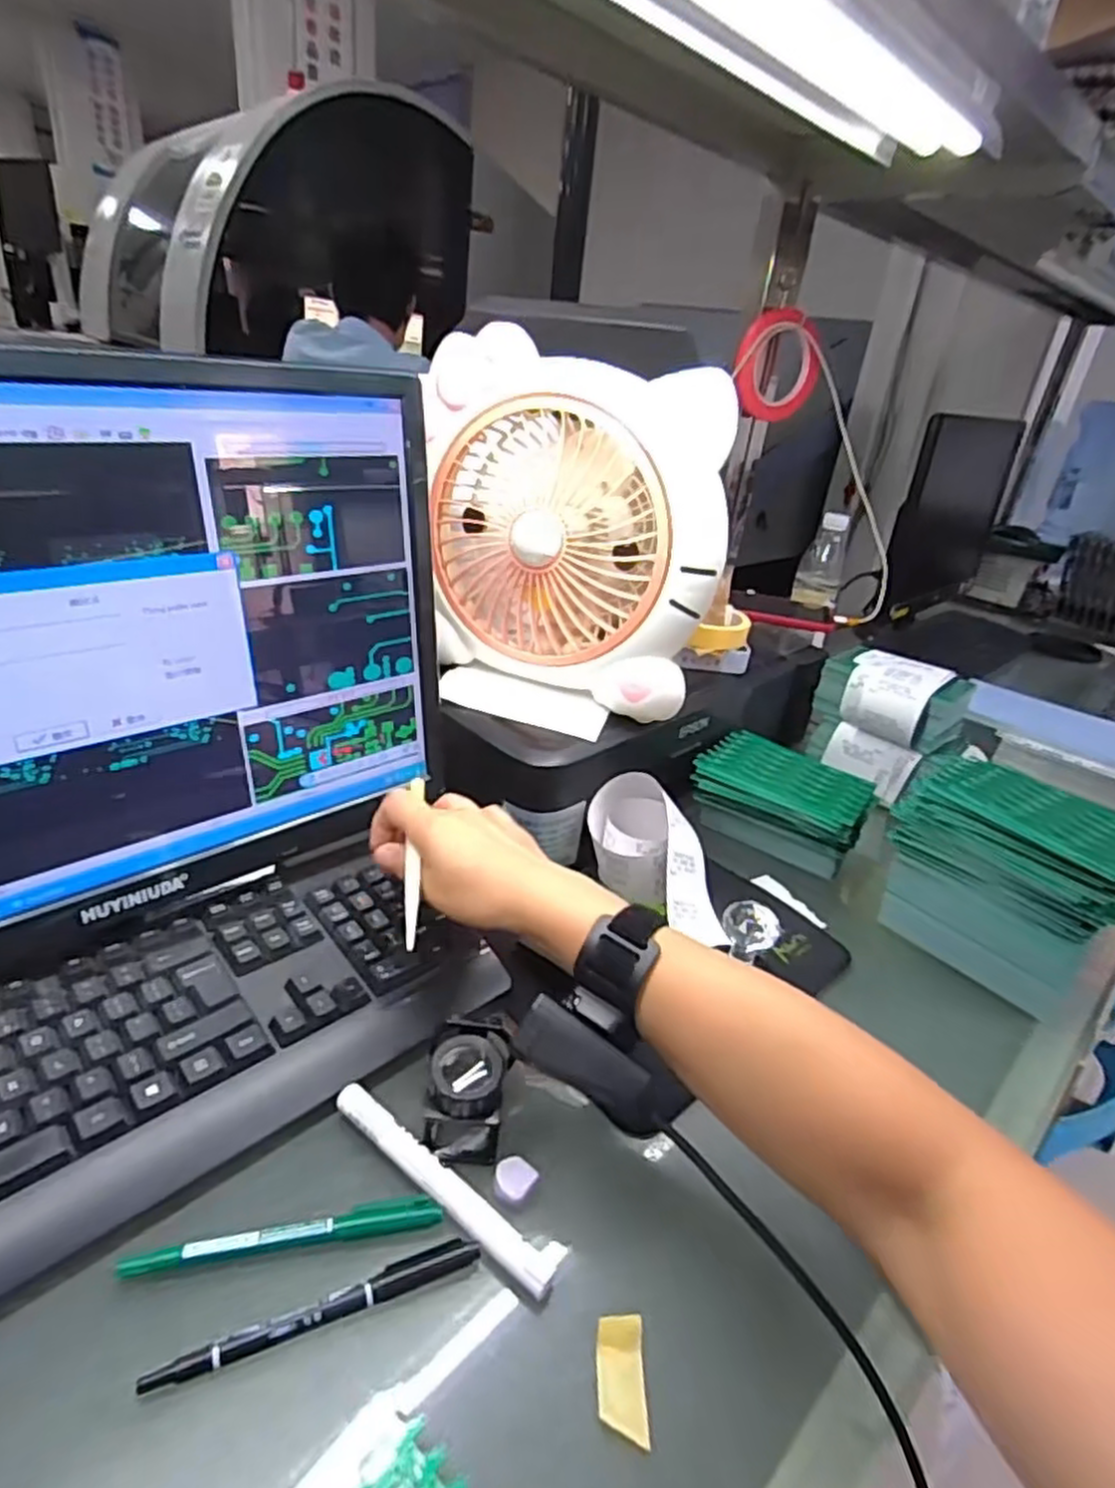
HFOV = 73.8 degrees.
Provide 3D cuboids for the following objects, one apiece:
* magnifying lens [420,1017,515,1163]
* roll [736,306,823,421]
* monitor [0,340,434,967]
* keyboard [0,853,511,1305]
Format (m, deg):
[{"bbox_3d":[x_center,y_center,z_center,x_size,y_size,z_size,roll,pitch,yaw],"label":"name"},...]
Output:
[{"bbox_3d":[-0.048,0.181,0.397,0.046,0.047,0.056,5,28,-5],"label":"magnifying lens"},{"bbox_3d":[0.253,-0.435,0.856,0.099,0.114,0.028,-17,33,-6],"label":"roll"},{"bbox_3d":[-0.257,-0.028,0.389,0.426,0.313,0.065,-17,37,-38],"label":"monitor"},{"bbox_3d":[-0.234,0.170,0.383,0.423,0.029,0.143,-18,37,-39],"label":"keyboard"}]

